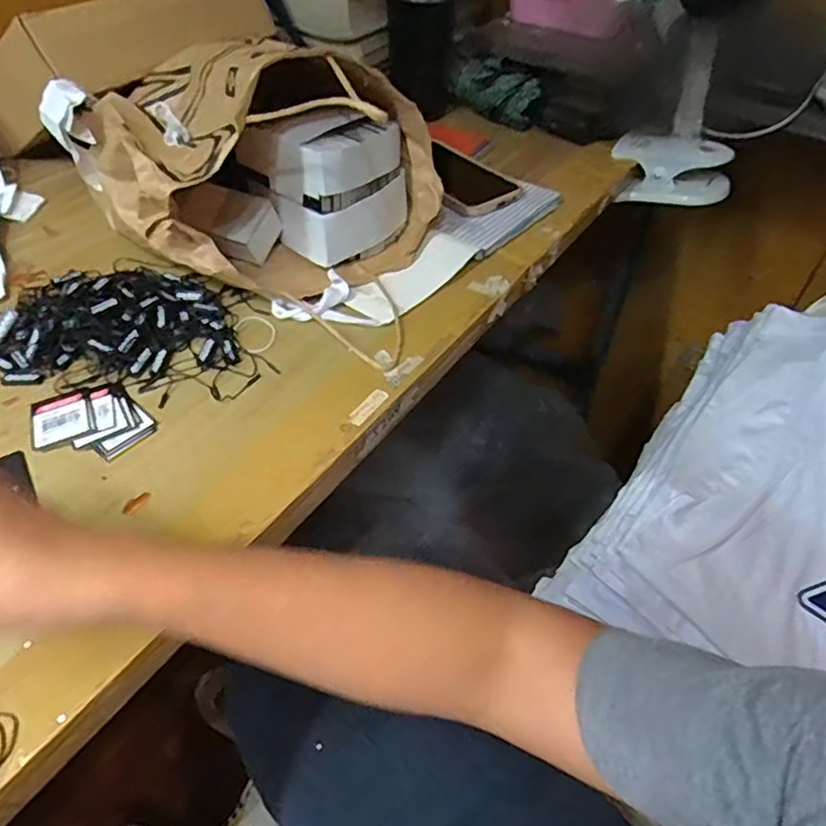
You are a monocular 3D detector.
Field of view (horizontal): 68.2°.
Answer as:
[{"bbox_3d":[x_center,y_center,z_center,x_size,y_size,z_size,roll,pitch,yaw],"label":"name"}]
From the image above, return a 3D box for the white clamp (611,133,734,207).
[{"bbox_3d":[0.304,-0.286,0.718,0.136,0.064,0.048,13,49,10],"label":"white clamp"}]

